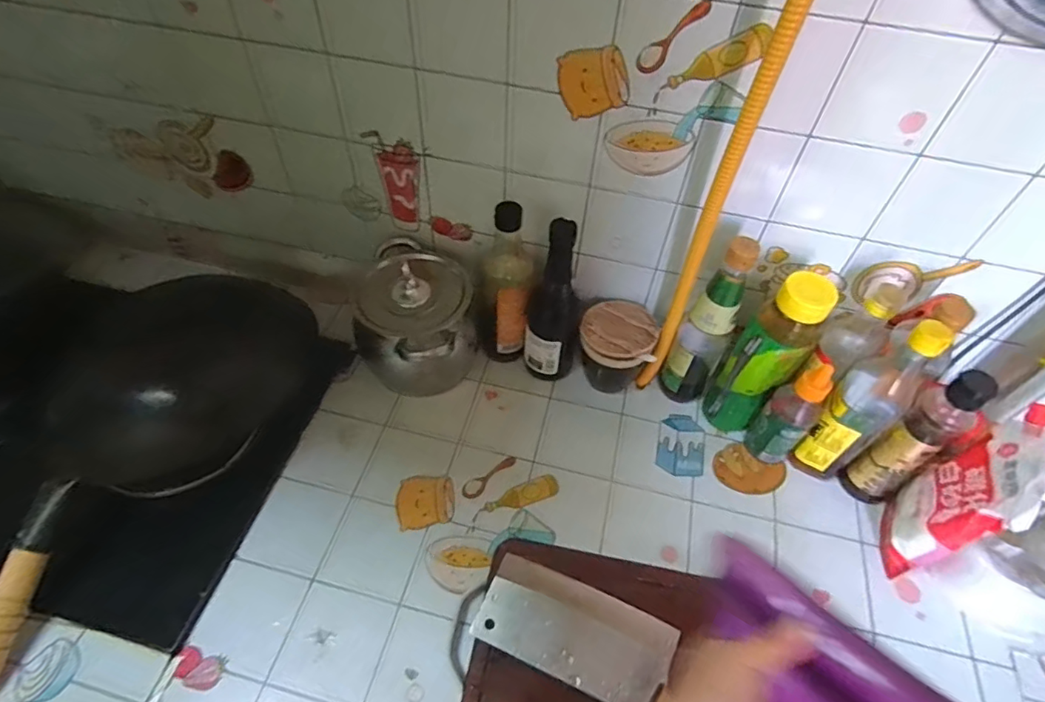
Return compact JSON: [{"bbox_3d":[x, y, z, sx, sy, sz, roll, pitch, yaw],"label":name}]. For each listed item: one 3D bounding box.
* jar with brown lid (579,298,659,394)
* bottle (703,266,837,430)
[{"bbox_3d":[0.123,-0.004,0.742,0.092,0.113,0.100,2,52,-2],"label":"jar with brown lid"},{"bbox_3d":[0.286,0.014,0.651,0.074,0.248,0.059,35,58,22],"label":"bottle"}]

